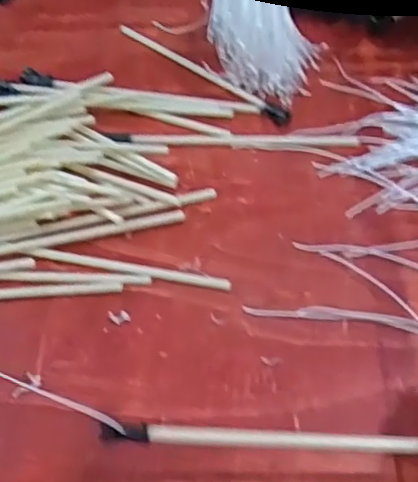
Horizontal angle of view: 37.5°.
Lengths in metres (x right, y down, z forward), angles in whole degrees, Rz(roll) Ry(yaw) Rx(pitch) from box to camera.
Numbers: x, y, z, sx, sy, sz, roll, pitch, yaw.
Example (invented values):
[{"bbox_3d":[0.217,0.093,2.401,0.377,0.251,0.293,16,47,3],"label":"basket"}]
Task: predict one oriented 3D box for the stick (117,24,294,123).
[{"bbox_3d":[-0.008,-0.153,0.550,0.016,0.011,0.207,-39,59,-23],"label":"stick"}]

